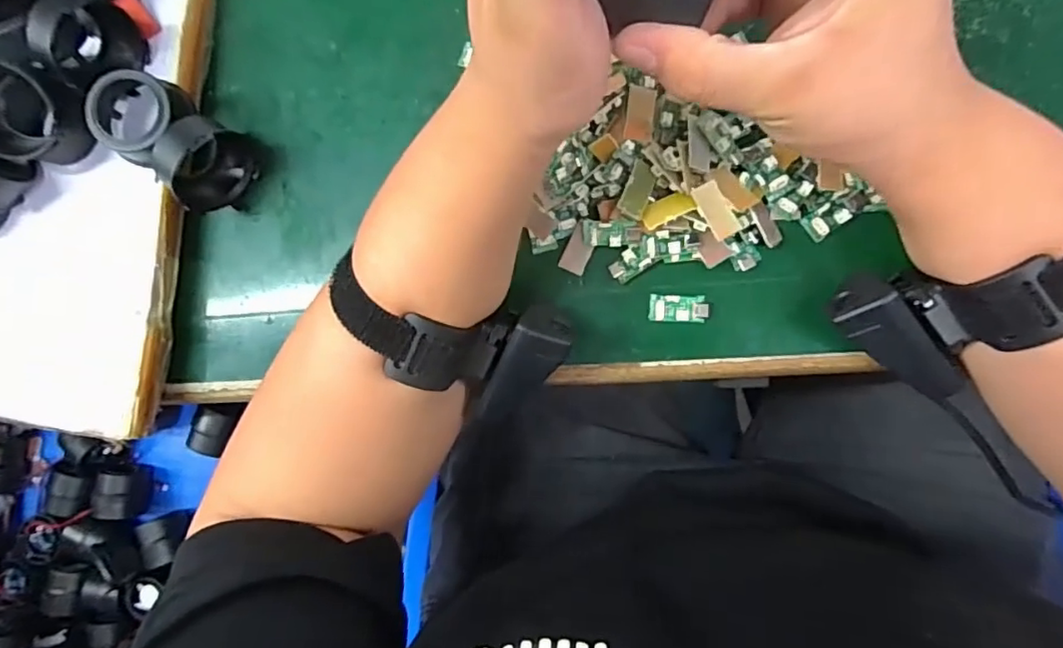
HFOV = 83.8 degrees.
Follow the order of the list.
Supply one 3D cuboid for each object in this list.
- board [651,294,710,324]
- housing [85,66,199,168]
[{"bbox_3d":[0.083,-0.008,0.331,0.032,0.004,0.015,2,89,8],"label":"board"},{"bbox_3d":[-0.226,-0.121,0.340,0.054,0.026,0.048,37,93,7],"label":"housing"}]

